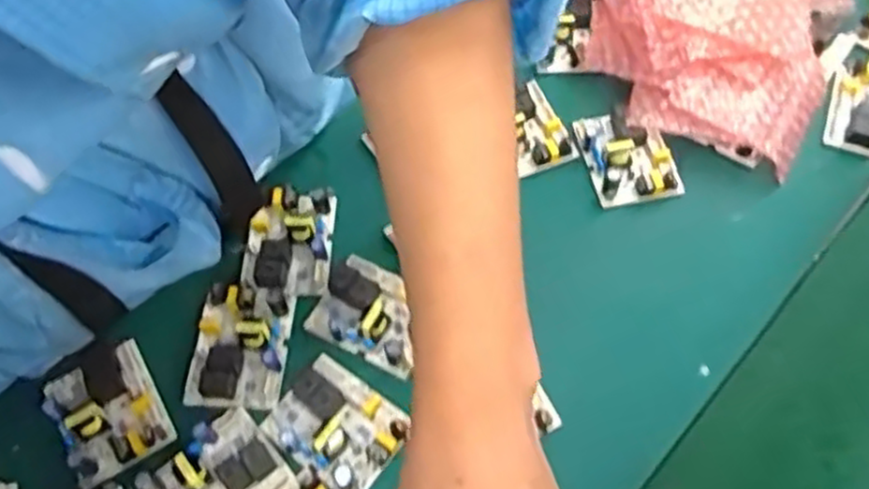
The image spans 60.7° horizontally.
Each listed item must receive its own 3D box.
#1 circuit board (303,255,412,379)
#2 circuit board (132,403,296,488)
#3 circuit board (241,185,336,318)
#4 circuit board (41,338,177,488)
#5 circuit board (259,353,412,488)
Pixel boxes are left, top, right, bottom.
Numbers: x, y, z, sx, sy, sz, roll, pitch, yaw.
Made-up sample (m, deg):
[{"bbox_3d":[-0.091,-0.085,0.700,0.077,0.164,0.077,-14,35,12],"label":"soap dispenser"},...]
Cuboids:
[{"bbox_3d":[-0.042,0.043,0.495,0.077,0.016,0.061,23,65,14],"label":"circuit board"},{"bbox_3d":[-0.134,0.142,0.442,0.080,0.021,0.063,-37,67,-17],"label":"circuit board"},{"bbox_3d":[-0.104,0.000,0.523,0.058,0.025,0.096,0,61,2],"label":"circuit board"},{"bbox_3d":[-0.209,0.104,0.470,0.061,0.019,0.080,-29,65,-14],"label":"circuit board"},{"bbox_3d":[-0.061,0.111,0.458,0.079,0.020,0.063,34,67,18],"label":"circuit board"}]

